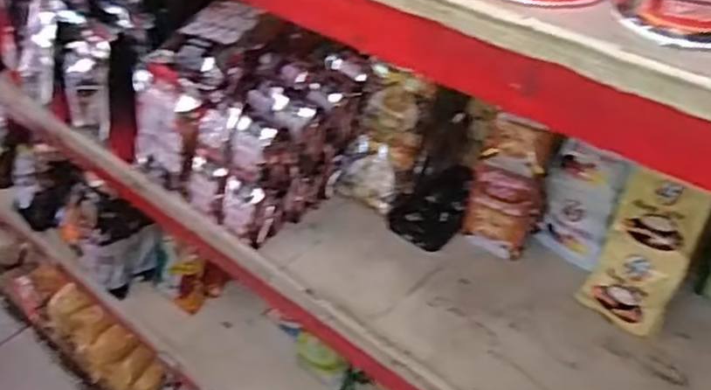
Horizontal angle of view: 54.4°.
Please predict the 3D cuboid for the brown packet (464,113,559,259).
[{"bbox_3d":[0.188,-0.010,0.837,0.087,0.161,0.049,14,21,11],"label":"brown packet"}]

